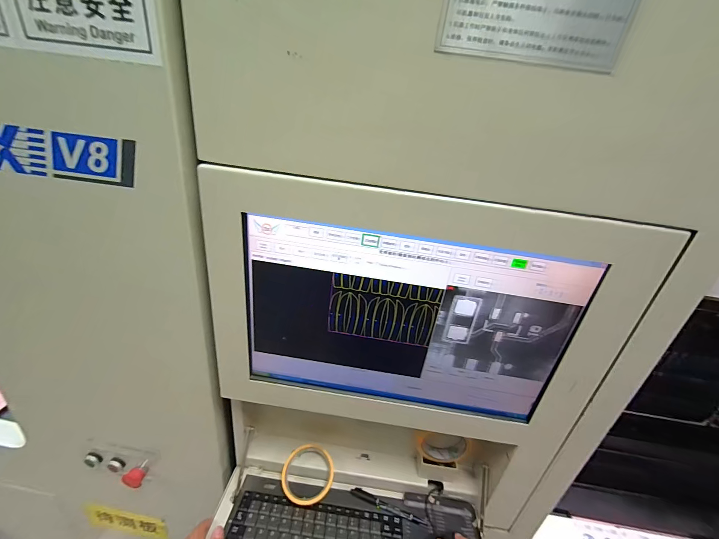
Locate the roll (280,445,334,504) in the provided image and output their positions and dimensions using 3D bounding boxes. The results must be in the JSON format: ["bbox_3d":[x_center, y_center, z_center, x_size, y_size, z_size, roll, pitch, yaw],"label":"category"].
[{"bbox_3d":[-0.091,0.365,0.541,0.089,0.015,0.090,3,53,-4],"label":"roll"}]

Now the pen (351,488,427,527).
[{"bbox_3d":[0.049,0.412,0.527,0.132,0.013,0.015,17,28,18],"label":"pen"}]

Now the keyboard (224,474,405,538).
[{"bbox_3d":[-0.069,0.422,0.488,0.281,0.015,0.133,8,26,1],"label":"keyboard"}]

